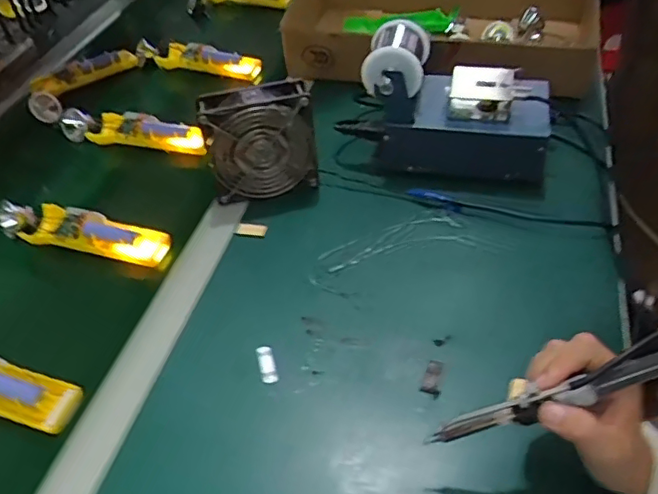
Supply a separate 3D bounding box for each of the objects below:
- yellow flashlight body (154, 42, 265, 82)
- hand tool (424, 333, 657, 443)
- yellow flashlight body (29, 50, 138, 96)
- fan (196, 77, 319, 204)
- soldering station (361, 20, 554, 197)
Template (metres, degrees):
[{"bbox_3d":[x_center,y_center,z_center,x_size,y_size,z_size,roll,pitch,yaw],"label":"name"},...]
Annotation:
[{"bbox_3d":[-0.182,-0.282,0.865,0.163,0.040,0.029,12,47,18],"label":"yellow flashlight body"},{"bbox_3d":[0.157,0.086,0.365,0.207,0.021,0.023,-27,41,20],"label":"hand tool"},{"bbox_3d":[-0.374,-0.266,0.873,0.157,0.026,0.046,-33,50,-25],"label":"yellow flashlight body"},{"bbox_3d":[-0.075,-0.111,0.633,0.116,0.127,0.042,-12,45,-5],"label":"fan"},{"bbox_3d":[0.144,-0.152,0.637,0.196,0.150,0.097,7,46,13],"label":"soldering station"}]

